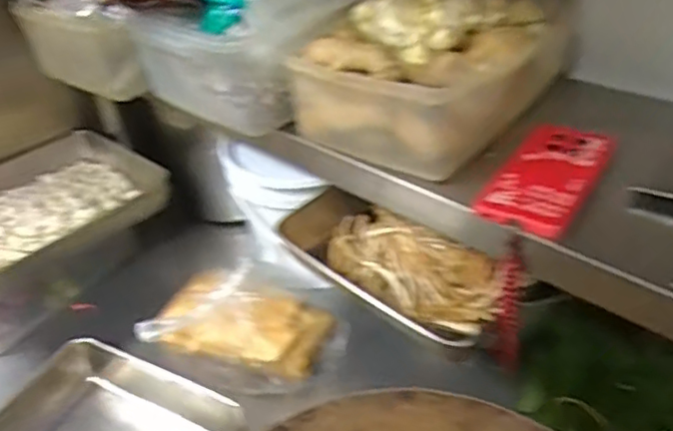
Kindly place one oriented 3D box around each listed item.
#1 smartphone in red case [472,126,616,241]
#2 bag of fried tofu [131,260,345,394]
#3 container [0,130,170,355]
[{"bbox_3d":[0.187,-0.037,0.546,0.075,0.010,0.166,23,46,27],"label":"smartphone in red case"},{"bbox_3d":[-0.107,0.139,0.751,0.217,0.113,0.111,-1,38,8],"label":"bag of fried tofu"},{"bbox_3d":[-0.437,0.039,0.919,0.365,0.150,0.275,-33,44,-30],"label":"container"}]

